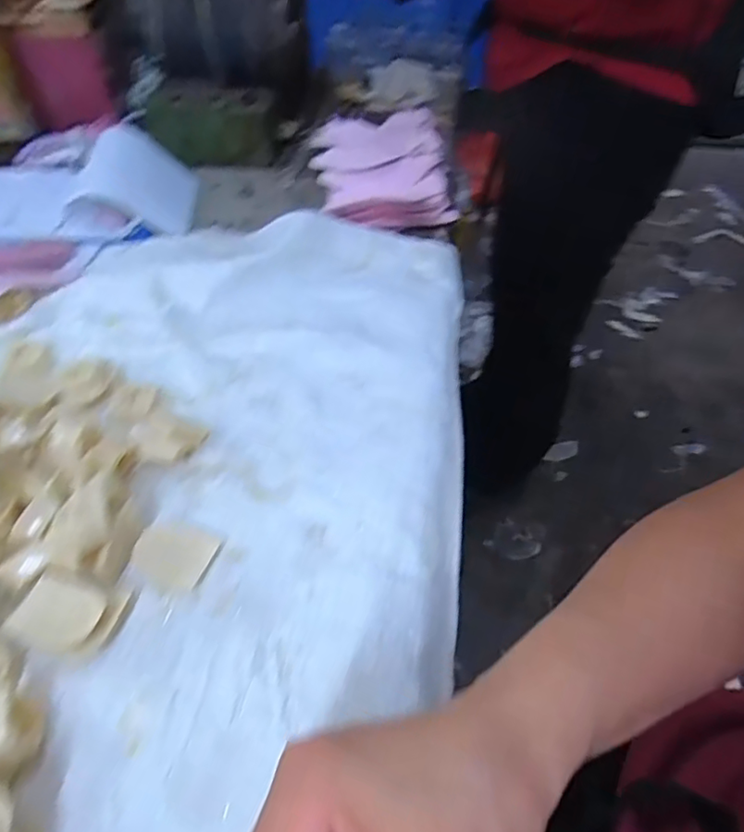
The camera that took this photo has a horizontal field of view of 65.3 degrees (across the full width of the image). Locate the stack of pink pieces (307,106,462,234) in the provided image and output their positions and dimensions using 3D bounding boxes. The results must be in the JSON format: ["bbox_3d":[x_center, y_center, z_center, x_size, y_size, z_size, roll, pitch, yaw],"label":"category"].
[{"bbox_3d":[0.011,-0.287,0.667,0.147,0.054,0.201,-4,50,-6],"label":"stack of pink pieces"}]

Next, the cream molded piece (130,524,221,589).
[{"bbox_3d":[-0.129,0.088,0.376,0.048,0.006,0.039,16,51,10],"label":"cream molded piece"}]

